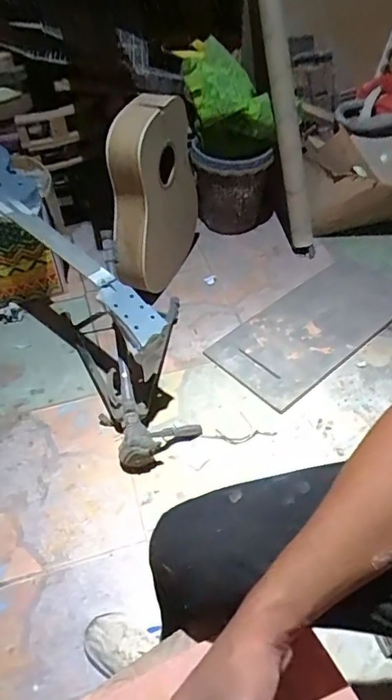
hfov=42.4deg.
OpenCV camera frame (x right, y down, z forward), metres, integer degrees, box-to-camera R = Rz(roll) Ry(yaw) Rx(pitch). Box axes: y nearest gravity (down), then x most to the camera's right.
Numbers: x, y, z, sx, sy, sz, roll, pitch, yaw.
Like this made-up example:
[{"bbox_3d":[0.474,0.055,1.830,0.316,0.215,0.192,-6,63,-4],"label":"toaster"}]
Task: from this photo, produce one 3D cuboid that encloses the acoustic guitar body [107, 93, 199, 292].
[{"bbox_3d":[-0.117,-0.395,1.351,0.092,0.486,0.388,14,48,14],"label":"acoustic guitar body"}]

